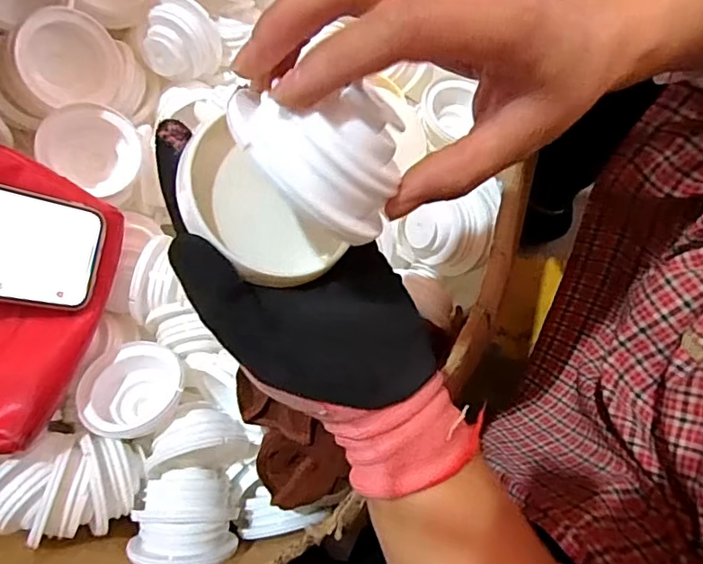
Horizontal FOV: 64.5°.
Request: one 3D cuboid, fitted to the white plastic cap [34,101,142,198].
[{"bbox_3d":[-0.203,-0.101,0.431,0.070,0.029,0.070,0,89,-25],"label":"white plastic cap"}]

